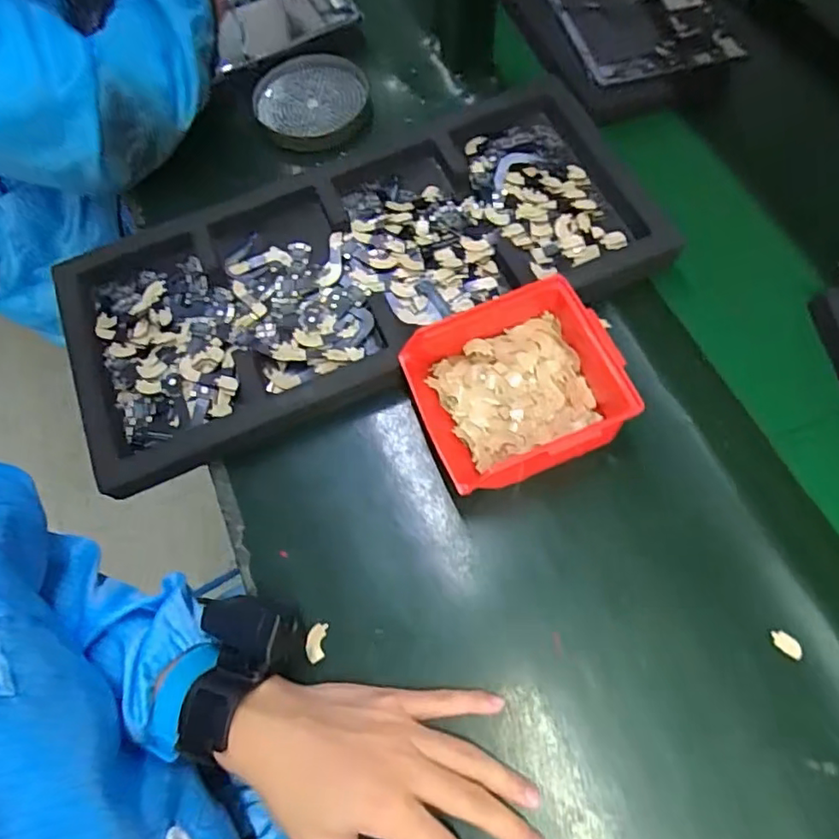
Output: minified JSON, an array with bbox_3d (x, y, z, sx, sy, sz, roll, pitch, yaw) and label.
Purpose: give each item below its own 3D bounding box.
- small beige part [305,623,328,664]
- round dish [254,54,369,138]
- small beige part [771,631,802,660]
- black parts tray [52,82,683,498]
[{"bbox_3d":[-0.071,0.153,0.399,0.013,0.004,0.025,1,66,2],"label":"small beige part"},{"bbox_3d":[-0.112,-0.334,0.604,0.110,0.019,0.099,3,66,3],"label":"round dish"},{"bbox_3d":[0.241,0.147,0.383,0.021,0.004,0.012,38,86,21],"label":"small beige part"},{"bbox_3d":[-0.049,-0.138,0.494,0.497,0.031,0.239,-24,68,-9],"label":"black parts tray"}]

